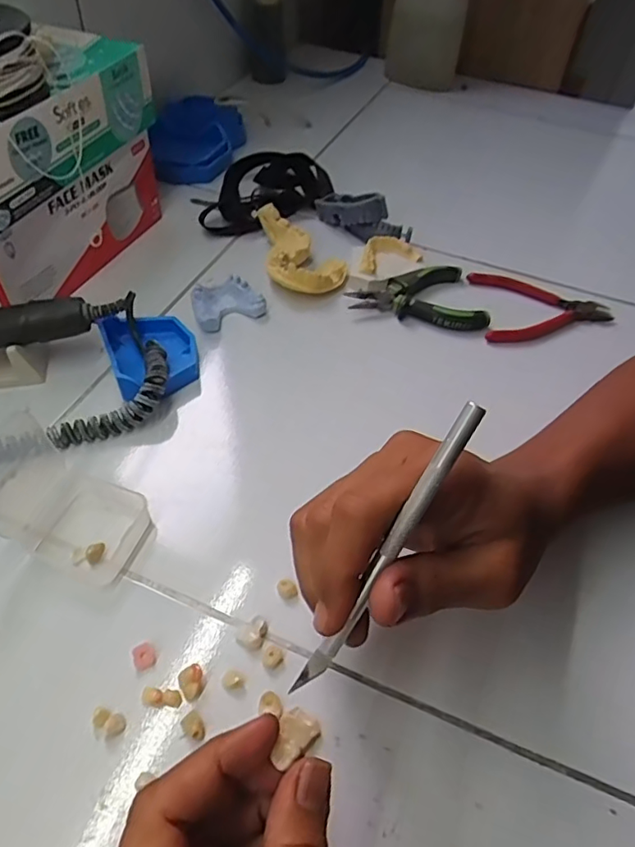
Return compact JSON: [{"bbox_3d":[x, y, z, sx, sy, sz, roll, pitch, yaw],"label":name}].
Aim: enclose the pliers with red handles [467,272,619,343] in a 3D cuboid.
[{"bbox_3d":[0.200,-0.106,0.492,0.117,0.015,0.091,0,49,-4],"label":"pliers with red handles"}]

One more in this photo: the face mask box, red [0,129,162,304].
[{"bbox_3d":[-0.236,-0.181,0.471,0.111,0.083,0.204,15,52,9],"label":"face mask box, red"}]

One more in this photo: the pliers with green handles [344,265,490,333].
[{"bbox_3d":[0.084,-0.108,0.480,0.110,0.020,0.084,-7,50,-10],"label":"pliers with green handles"}]

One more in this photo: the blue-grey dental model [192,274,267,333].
[{"bbox_3d":[-0.078,-0.102,0.462,0.055,0.023,0.043,-26,56,-24],"label":"blue-grey dental model"}]

